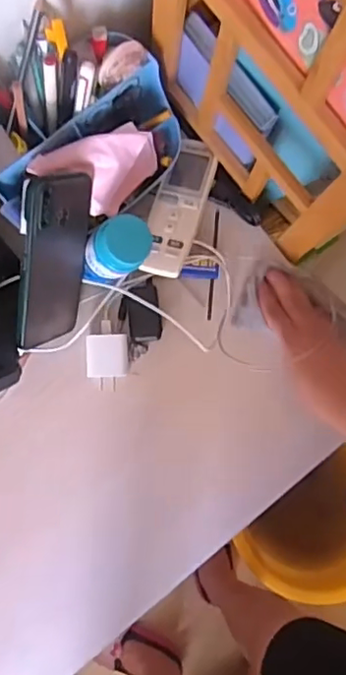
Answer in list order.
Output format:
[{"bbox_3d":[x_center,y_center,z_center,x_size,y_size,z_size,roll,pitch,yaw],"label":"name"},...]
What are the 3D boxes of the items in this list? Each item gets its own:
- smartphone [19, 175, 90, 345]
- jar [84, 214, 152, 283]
[{"bbox_3d":[-0.110,-0.071,0.555,0.013,0.084,0.159,24,120,24],"label":"smartphone"},{"bbox_3d":[-0.054,-0.082,0.578,0.060,0.086,0.055,0,86,-4],"label":"jar"}]

